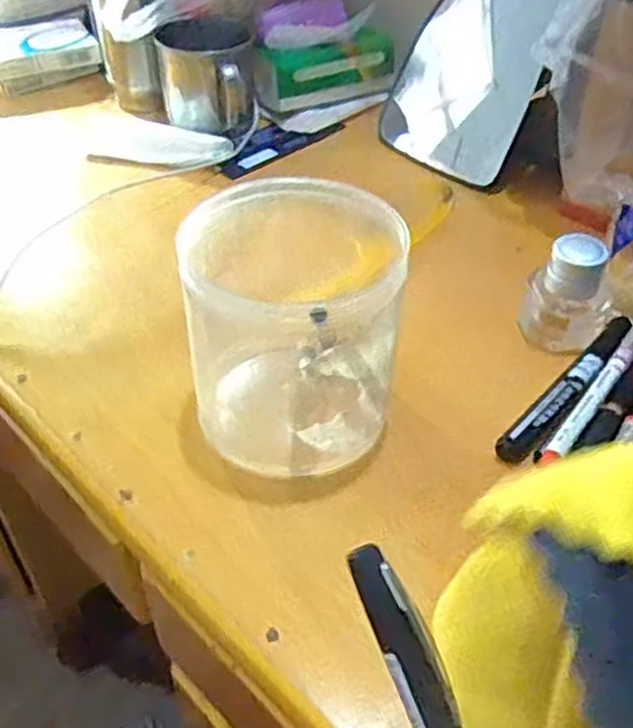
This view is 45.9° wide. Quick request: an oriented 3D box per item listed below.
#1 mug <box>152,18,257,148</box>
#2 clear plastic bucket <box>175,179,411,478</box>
[{"bbox_3d":[-0.096,-0.257,0.665,0.082,0.073,0.076,-4,45,-4],"label":"mug"},{"bbox_3d":[-0.008,-0.019,0.407,0.109,0.112,0.110,0,45,0],"label":"clear plastic bucket"}]

